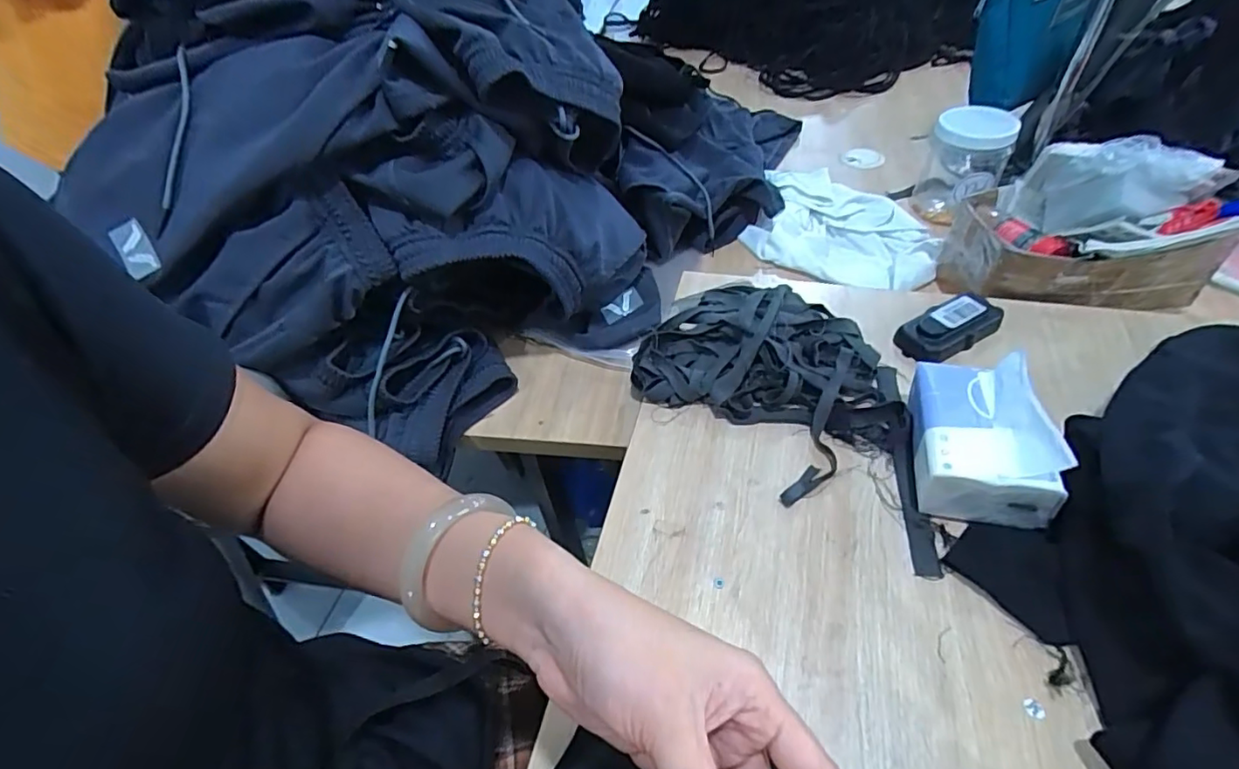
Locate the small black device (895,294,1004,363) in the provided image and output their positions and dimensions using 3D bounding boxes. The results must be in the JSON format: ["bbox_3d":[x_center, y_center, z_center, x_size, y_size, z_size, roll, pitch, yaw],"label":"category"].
[{"bbox_3d":[0.329,-0.061,0.564,0.103,0.027,0.048,-27,51,-17],"label":"small black device"}]

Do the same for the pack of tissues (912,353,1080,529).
[{"bbox_3d":[0.282,0.037,0.447,0.094,0.083,0.120,10,50,15],"label":"pack of tissues"}]

